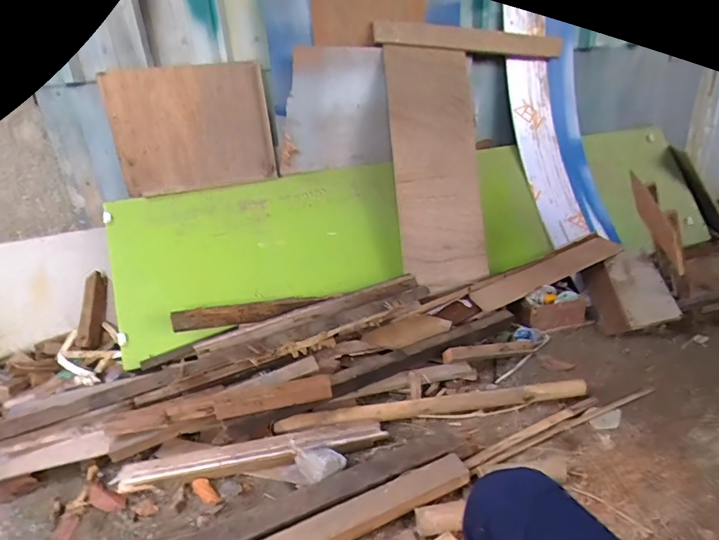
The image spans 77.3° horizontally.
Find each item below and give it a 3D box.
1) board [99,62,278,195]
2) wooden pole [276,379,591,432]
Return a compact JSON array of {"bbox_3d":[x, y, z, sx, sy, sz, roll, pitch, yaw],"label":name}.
[{"bbox_3d":[-0.540,-0.453,1.450,0.490,0.366,0.023,-8,19,-6],"label":"board"},{"bbox_3d":[0.212,0.361,1.211,0.863,0.052,0.066,-7,25,-7],"label":"wooden pole"}]

